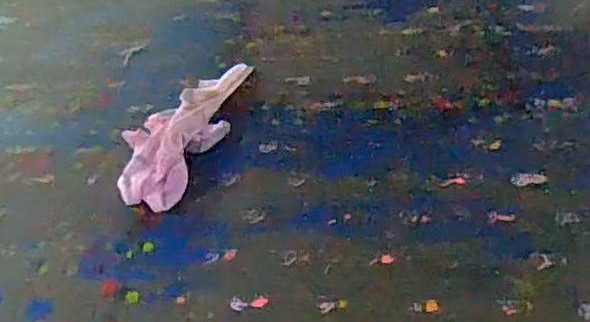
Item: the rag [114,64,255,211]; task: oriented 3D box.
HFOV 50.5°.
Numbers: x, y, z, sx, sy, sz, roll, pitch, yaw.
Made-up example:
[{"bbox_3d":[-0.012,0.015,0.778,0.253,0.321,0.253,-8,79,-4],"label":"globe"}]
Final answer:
[{"bbox_3d":[-0.125,-0.043,0.731,0.089,0.027,0.240,14,49,20],"label":"rag"}]

